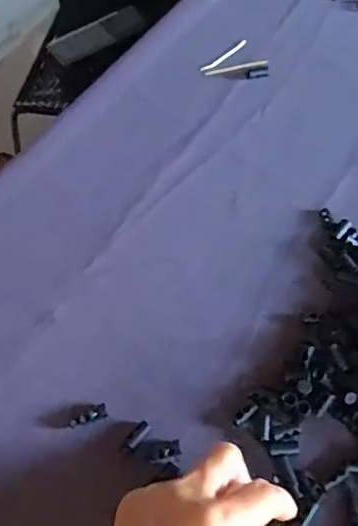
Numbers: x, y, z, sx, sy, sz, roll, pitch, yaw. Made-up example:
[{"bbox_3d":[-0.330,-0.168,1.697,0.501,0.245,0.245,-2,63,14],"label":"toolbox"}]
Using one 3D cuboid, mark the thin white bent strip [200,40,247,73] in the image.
[{"bbox_3d":[0.042,-0.191,0.524,0.059,0.004,0.009,-41,66,-19],"label":"thin white bent strip"}]

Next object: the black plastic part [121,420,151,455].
[{"bbox_3d":[-0.026,0.107,0.350,0.008,0.004,0.022,32,66,19],"label":"black plastic part"}]

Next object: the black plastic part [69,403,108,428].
[{"bbox_3d":[-0.057,0.098,0.358,0.025,0.004,0.009,-26,62,-12],"label":"black plastic part"}]

